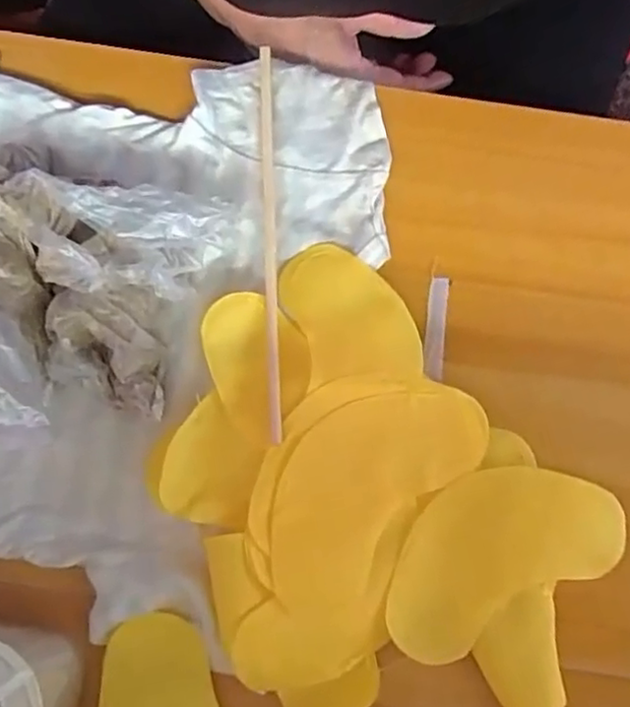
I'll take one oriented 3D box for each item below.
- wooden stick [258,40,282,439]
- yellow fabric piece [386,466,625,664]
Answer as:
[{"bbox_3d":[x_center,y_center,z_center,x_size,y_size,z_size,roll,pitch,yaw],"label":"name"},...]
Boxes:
[{"bbox_3d":[-0.024,-0.062,0.346,0.006,0.013,0.216,-2,77,-2],"label":"wooden stick"},{"bbox_3d":[0.086,0.093,0.317,0.120,0.004,0.067,-26,79,-7],"label":"yellow fabric piece"}]

